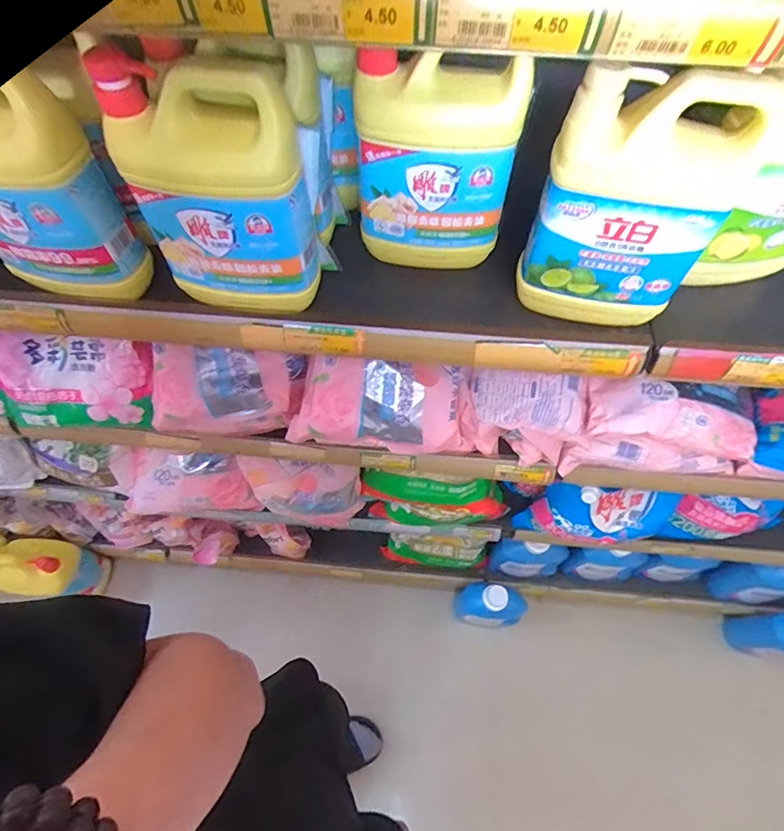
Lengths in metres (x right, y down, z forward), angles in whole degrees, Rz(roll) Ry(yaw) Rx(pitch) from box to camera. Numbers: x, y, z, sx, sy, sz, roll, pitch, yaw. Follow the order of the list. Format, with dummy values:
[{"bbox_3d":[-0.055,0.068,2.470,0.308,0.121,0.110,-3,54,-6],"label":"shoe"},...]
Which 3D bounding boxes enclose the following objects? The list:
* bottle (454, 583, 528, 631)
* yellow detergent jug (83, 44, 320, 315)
[{"bbox_3d":[0.260,0.497,1.266,0.177,0.205,0.101,4,60,2],"label":"bottle"},{"bbox_3d":[-0.151,-0.191,0.426,0.153,0.203,0.083,17,62,9],"label":"yellow detergent jug"}]

